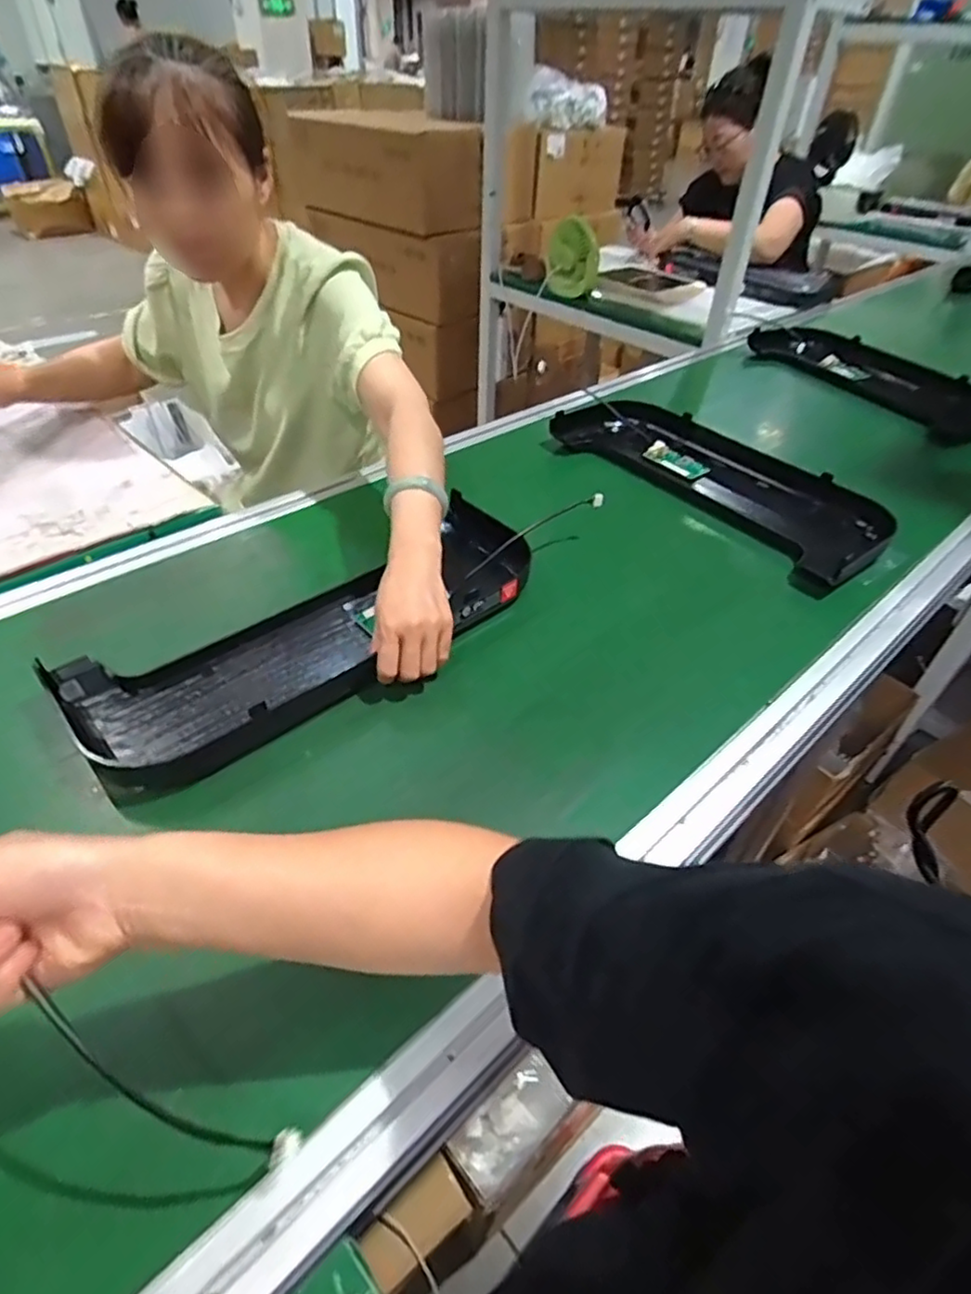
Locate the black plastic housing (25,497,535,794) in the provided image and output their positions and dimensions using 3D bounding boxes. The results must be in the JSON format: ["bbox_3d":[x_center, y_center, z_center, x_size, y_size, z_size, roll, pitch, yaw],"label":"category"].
[{"bbox_3d":[-0.157,-0.023,0.661,0.486,0.043,0.184,-28,50,-29],"label":"black plastic housing"}]

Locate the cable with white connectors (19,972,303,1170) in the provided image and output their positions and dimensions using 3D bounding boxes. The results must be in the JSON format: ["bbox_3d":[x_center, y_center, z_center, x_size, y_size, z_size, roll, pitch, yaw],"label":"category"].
[{"bbox_3d":[-0.193,0.195,0.327,0.206,0.161,0.031,20,45,19],"label":"cable with white connectors"}]

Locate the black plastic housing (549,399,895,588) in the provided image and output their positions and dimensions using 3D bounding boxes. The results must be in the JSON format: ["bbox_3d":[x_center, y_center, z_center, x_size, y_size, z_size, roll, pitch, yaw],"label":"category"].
[{"bbox_3d":[0.322,-0.238,0.943,0.194,0.073,0.497,-28,50,-29],"label":"black plastic housing"}]

